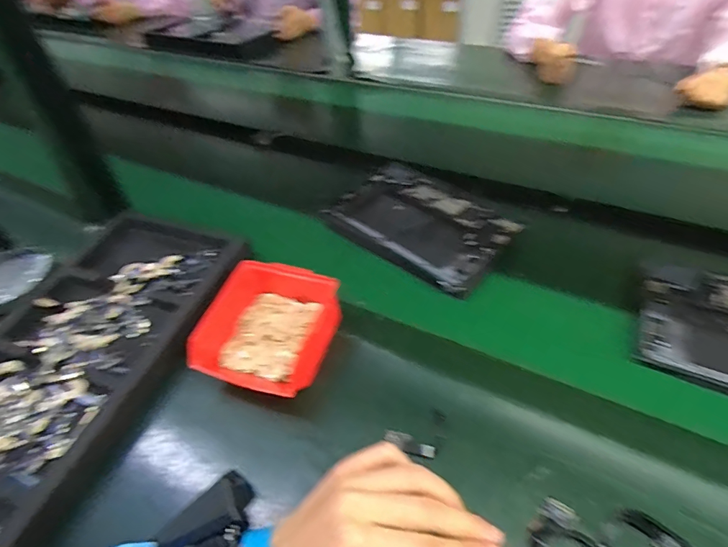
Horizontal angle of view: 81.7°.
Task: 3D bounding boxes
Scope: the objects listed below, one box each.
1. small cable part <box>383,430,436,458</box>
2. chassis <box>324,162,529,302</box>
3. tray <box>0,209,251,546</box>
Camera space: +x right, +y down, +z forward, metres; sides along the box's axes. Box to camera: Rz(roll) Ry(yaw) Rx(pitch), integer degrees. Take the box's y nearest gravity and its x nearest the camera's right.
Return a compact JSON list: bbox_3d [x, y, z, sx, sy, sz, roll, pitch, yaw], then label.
[{"bbox_3d":[0.043,0.161,0.398,0.049,0.006,0.015,14,48,18],"label":"small cable part"},{"bbox_3d":[0.085,-0.079,0.630,0.257,0.025,0.196,29,54,29],"label":"chassis"},{"bbox_3d":[-0.340,0.104,0.482,0.261,0.036,0.501,10,46,14],"label":"tray"}]

